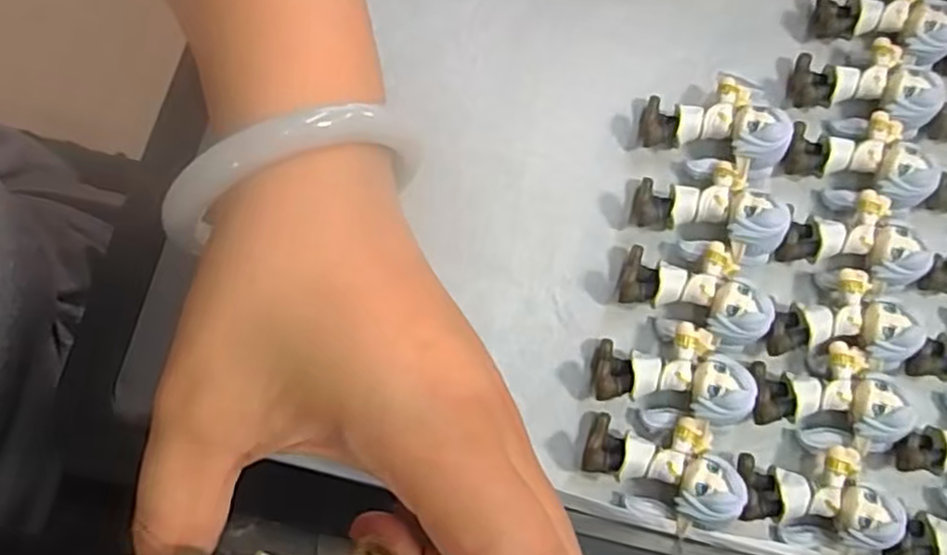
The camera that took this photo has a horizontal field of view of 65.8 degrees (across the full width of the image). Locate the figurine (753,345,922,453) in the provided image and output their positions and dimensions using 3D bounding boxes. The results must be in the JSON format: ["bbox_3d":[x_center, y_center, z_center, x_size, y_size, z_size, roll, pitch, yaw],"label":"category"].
[{"bbox_3d":[0.144,0.049,0.300,0.054,0.028,0.041,6,77,0],"label":"figurine"}]

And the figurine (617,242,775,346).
[{"bbox_3d":[0.093,0.004,0.310,0.060,0.027,0.036,23,77,3],"label":"figurine"}]

